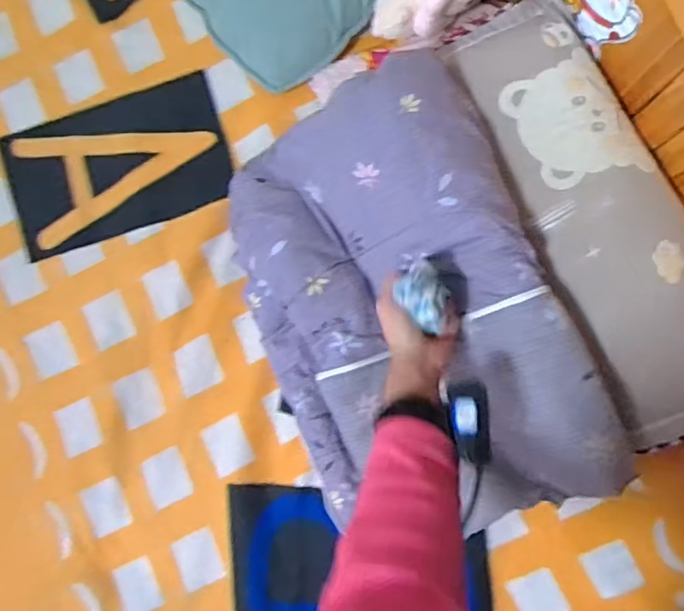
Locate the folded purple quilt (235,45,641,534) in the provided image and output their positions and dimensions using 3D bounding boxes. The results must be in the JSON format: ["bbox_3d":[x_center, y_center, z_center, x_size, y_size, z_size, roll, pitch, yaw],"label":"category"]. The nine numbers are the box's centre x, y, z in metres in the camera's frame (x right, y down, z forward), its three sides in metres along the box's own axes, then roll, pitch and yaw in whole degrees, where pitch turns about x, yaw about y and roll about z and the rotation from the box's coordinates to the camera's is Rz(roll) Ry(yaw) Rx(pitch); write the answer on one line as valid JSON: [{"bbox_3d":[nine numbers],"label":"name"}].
[{"bbox_3d":[0.061,0.000,0.671,0.320,0.125,0.479,-23,84,5],"label":"folded purple quilt"}]

